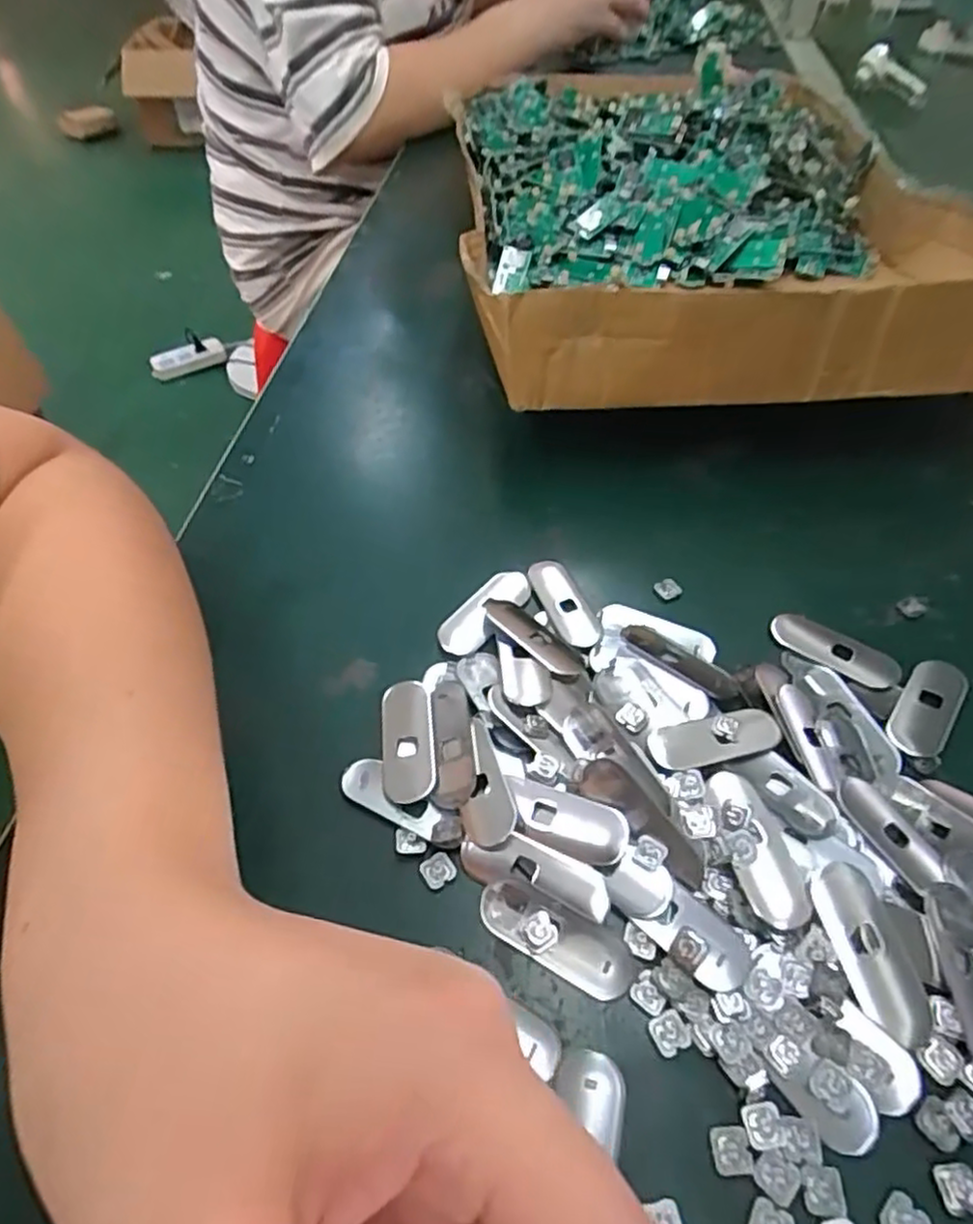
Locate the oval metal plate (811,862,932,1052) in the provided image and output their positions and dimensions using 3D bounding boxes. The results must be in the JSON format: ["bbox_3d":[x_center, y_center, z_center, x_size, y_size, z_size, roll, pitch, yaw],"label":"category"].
[{"bbox_3d":[0.116,0.101,0.210,0.021,0.004,0.050,-15,66,-11],"label":"oval metal plate"}]

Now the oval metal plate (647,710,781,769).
[{"bbox_3d":[0.083,0.046,0.255,0.048,0.004,0.018,-10,51,-6],"label":"oval metal plate"}]

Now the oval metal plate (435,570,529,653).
[{"bbox_3d":[0.000,-0.001,0.301,0.018,0.004,0.051,31,58,24],"label":"oval metal plate"}]

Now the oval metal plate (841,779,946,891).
[{"bbox_3d":[0.134,0.072,0.234,0.017,0.006,0.038,-24,54,-17],"label":"oval metal plate"}]

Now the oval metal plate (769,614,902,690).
[{"bbox_3d":[0.142,0.015,0.287,0.050,0.004,0.019,28,56,22],"label":"oval metal plate"}]

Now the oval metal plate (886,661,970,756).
[{"bbox_3d":[0.169,0.037,0.270,0.020,0.004,0.048,31,58,25],"label":"oval metal plate"}]

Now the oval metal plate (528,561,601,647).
[{"bbox_3d":[0.033,-0.005,0.304,0.017,0.004,0.045,-22,53,-16],"label":"oval metal plate"}]

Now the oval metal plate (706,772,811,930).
[{"bbox_3d":[0.086,0.076,0.228,0.016,0.005,0.051,-20,56,-2],"label":"oval metal plate"}]

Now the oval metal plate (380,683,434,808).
[{"bbox_3d":[-0.030,0.047,0.263,0.019,0.004,0.051,-7,50,-4],"label":"oval metal plate"}]

